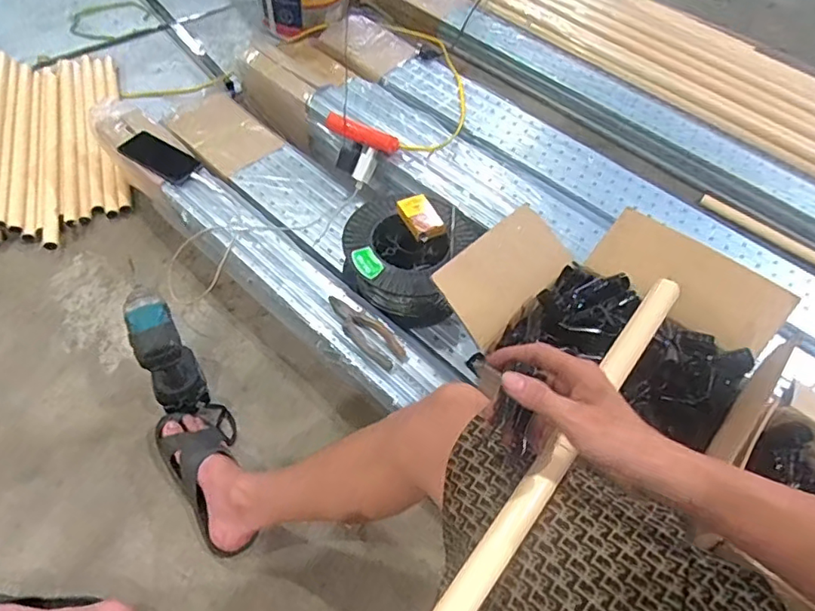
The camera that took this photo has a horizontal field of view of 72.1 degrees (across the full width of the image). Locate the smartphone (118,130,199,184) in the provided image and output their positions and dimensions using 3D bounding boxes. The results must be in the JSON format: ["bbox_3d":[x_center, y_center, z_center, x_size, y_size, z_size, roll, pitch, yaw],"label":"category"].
[{"bbox_3d":[-0.481,-0.292,1.085,0.156,0.014,0.089,26,53,11],"label":"smartphone"}]

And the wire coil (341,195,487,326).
[{"bbox_3d":[0.000,-0.099,1.046,0.219,0.103,0.232,3,53,-5],"label":"wire coil"}]

